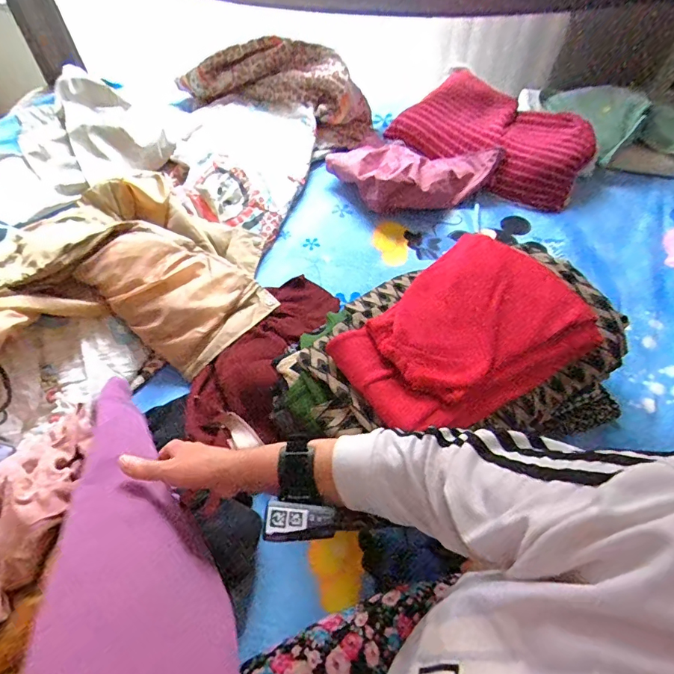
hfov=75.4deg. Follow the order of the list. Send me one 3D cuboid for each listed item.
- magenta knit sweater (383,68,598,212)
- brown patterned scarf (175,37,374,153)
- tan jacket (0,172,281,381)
[{"bbox_3d":[0.381,-0.485,1.048,0.429,0.157,0.258,37,65,22],"label":"magenta knit sweater"},{"bbox_3d":[-0.142,-0.638,1.108,0.480,0.141,0.198,28,61,17],"label":"brown patterned scarf"},{"bbox_3d":[-0.421,-0.076,0.749,0.608,0.143,0.401,-36,64,-21],"label":"tan jacket"}]

